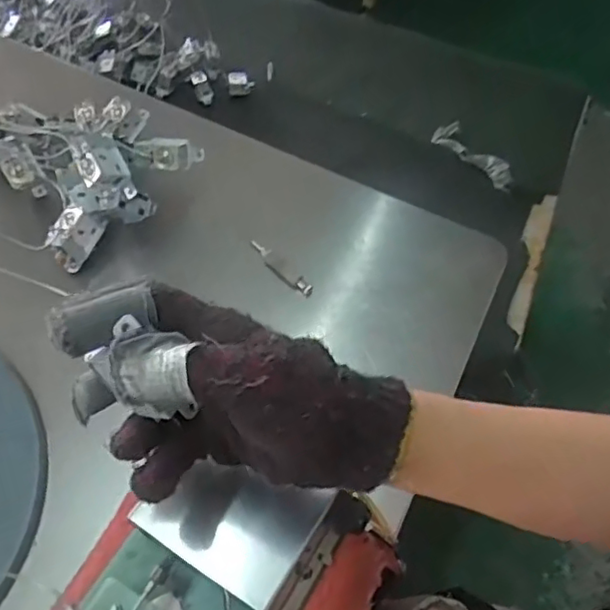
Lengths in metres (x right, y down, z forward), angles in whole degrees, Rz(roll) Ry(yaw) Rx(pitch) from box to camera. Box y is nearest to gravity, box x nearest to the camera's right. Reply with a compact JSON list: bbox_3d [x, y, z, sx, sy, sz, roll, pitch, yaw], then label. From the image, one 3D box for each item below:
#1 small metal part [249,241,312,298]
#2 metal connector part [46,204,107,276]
[{"bbox_3d":[-0.024,-0.037,0.606,0.016,0.010,0.081,-37,69,-21],"label":"small metal part"},{"bbox_3d":[-0.218,-0.070,0.590,0.032,0.039,0.068,22,62,9],"label":"metal connector part"}]

